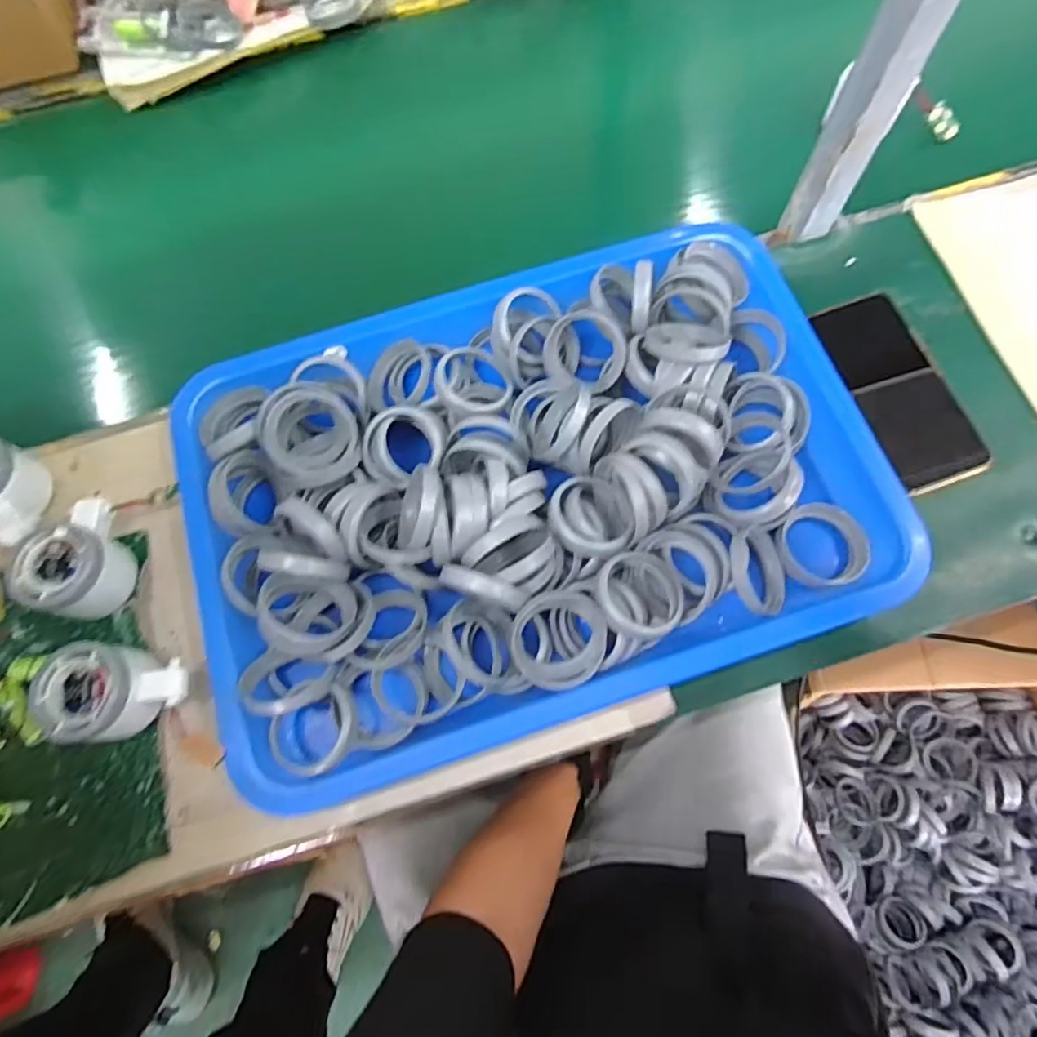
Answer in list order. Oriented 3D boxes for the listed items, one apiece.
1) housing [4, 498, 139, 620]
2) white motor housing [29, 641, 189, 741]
[{"bbox_3d":[-0.311,0.028,0.439,0.058,0.053,0.081,12,71,7],"label":"housing"},{"bbox_3d":[-0.262,0.114,0.404,0.080,0.056,0.061,7,71,5],"label":"white motor housing"}]

